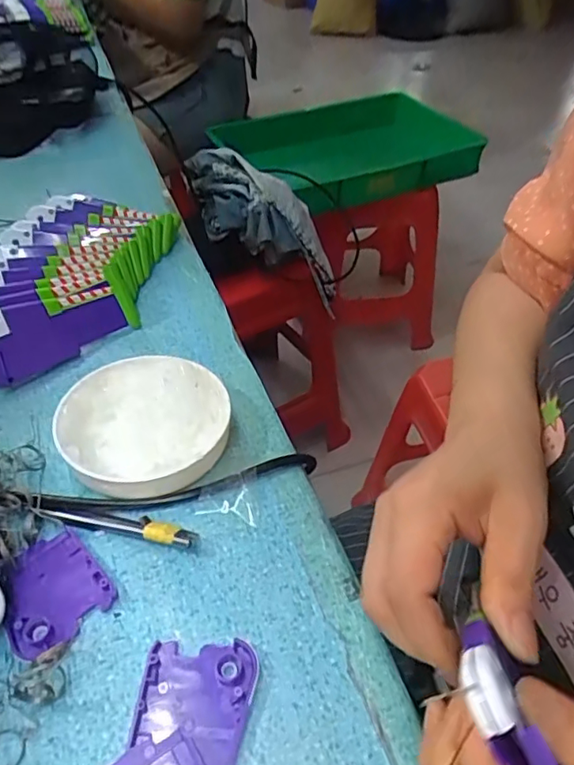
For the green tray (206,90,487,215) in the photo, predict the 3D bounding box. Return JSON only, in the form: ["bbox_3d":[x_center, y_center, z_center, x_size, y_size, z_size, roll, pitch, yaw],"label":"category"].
[{"bbox_3d":[0.156,-0.537,1.317,0.550,0.113,0.350,-22,50,-21],"label":"green tray"}]

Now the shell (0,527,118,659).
[{"bbox_3d":[-0.126,0.107,0.297,0.050,0.010,0.058,-33,54,-30],"label":"shell"}]

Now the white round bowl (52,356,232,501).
[{"bbox_3d":[-0.090,0.028,0.361,0.104,0.026,0.103,1,44,-1],"label":"white round bowl"}]

